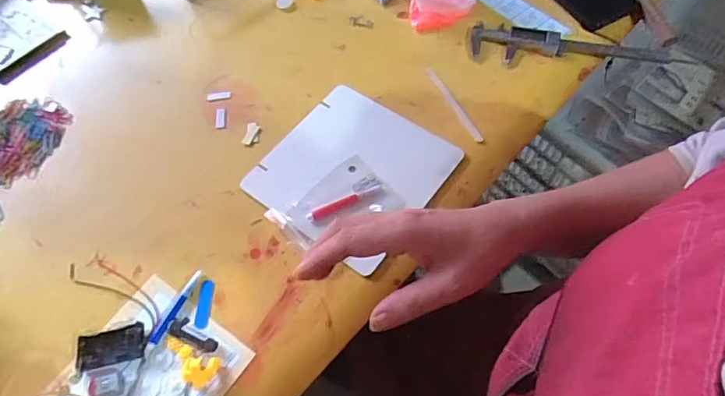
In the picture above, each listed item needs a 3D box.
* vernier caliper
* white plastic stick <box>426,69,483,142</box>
[{"bbox_3d":[0.252,-0.179,0.594,0.237,0.009,0.051,10,62,9],"label":"vernier caliper"},{"bbox_3d":[0.105,-0.111,0.573,0.009,0.006,0.120,-22,62,-9],"label":"white plastic stick"}]

